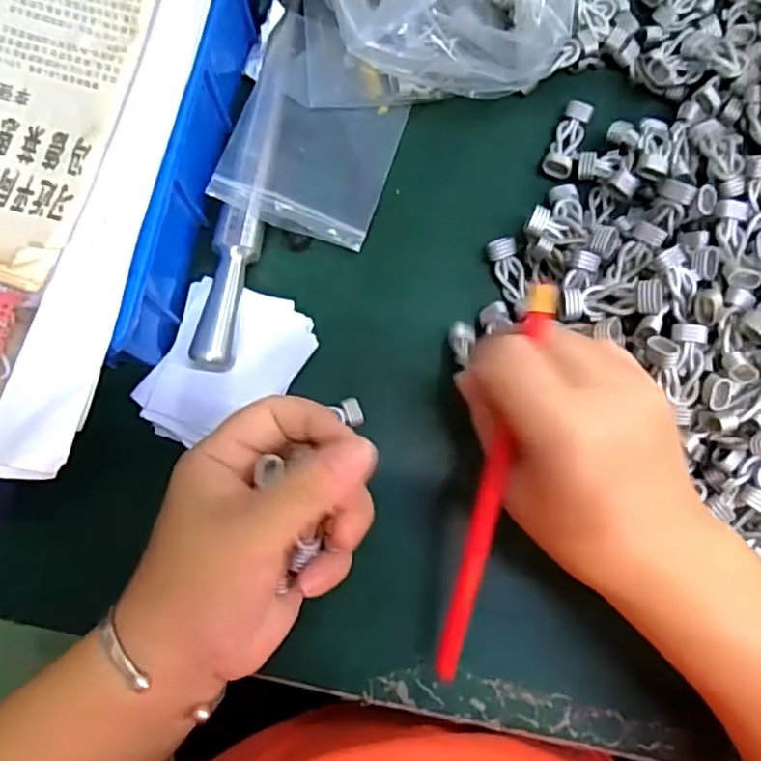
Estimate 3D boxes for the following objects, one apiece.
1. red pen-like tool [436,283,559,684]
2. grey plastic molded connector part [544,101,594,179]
[{"bbox_3d":[0.045,0.044,0.256,0.010,0.006,0.166,13,98,2],"label":"red pen-like tool"},{"bbox_3d":[0.102,-0.131,0.347,0.015,0.009,0.044,23,81,4],"label":"grey plastic molded connector part"}]

